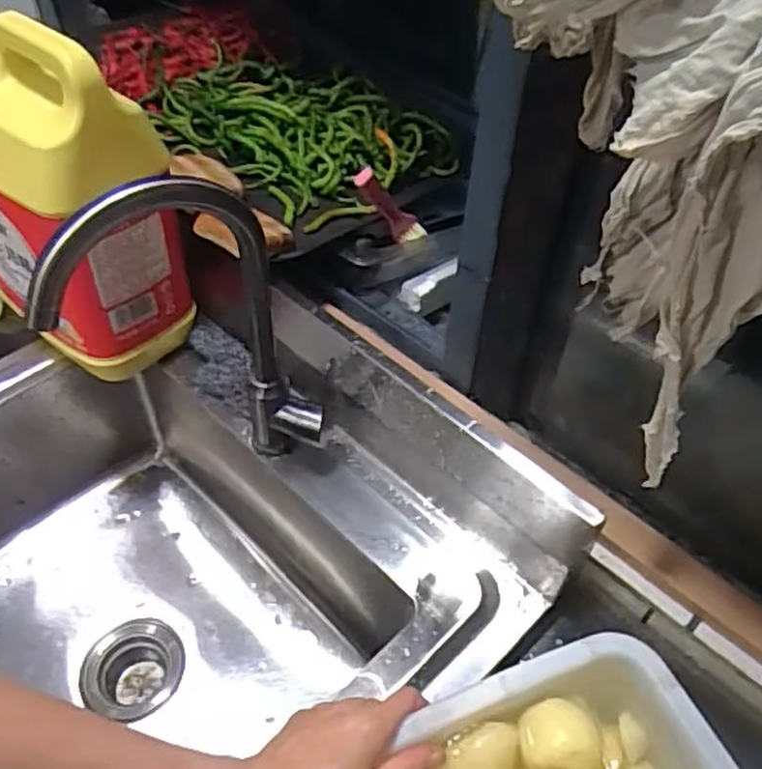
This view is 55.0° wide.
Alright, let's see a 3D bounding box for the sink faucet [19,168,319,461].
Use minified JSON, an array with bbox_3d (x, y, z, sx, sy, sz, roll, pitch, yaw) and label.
[{"bbox_3d":[-0.162,-0.027,0.624,0.218,0.338,0.056,-13,50,-14],"label":"sink faucet"}]

